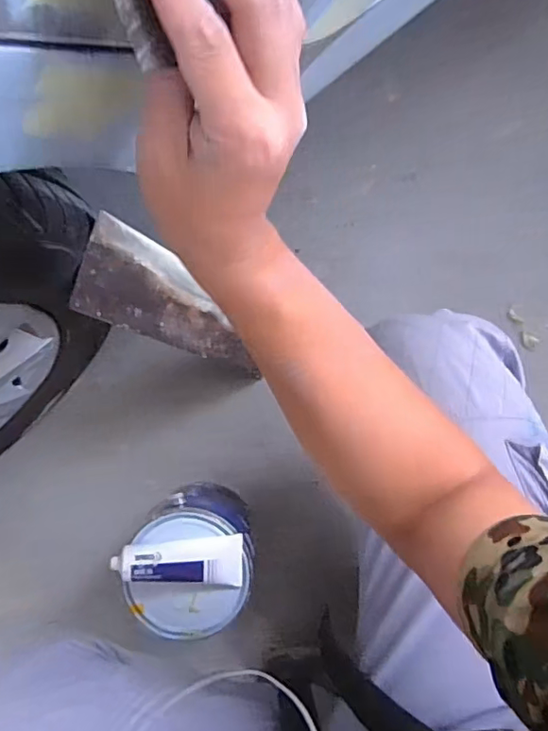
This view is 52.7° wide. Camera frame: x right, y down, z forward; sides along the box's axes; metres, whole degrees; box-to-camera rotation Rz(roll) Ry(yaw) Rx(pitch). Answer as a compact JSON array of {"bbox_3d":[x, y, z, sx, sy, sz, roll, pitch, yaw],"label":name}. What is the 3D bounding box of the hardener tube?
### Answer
[{"bbox_3d":[-0.105,0.221,0.621,0.141,0.021,0.056,3,91,-14],"label":"hardener tube"}]

